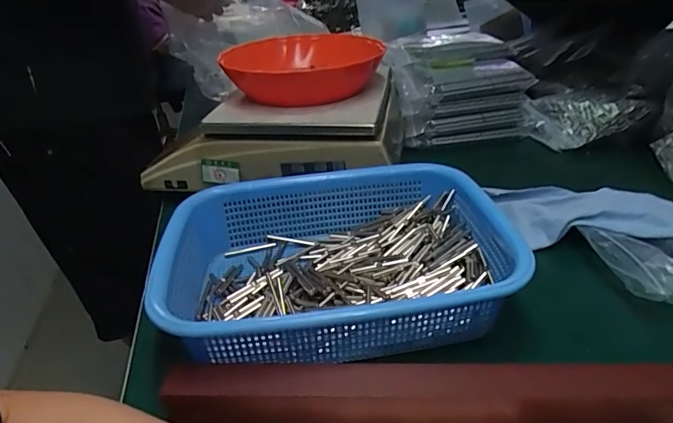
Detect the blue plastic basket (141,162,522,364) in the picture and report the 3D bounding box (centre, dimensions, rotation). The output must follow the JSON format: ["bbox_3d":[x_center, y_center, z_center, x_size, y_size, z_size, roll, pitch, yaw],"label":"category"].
[{"bbox_3d":[-0.003,0.047,0.394,0.286,0.083,0.207,-6,31,-4],"label":"blue plastic basket"}]

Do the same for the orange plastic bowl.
[{"bbox_3d":[-0.042,-0.187,0.598,0.199,0.067,0.201,-10,33,-6],"label":"orange plastic bowl"}]

